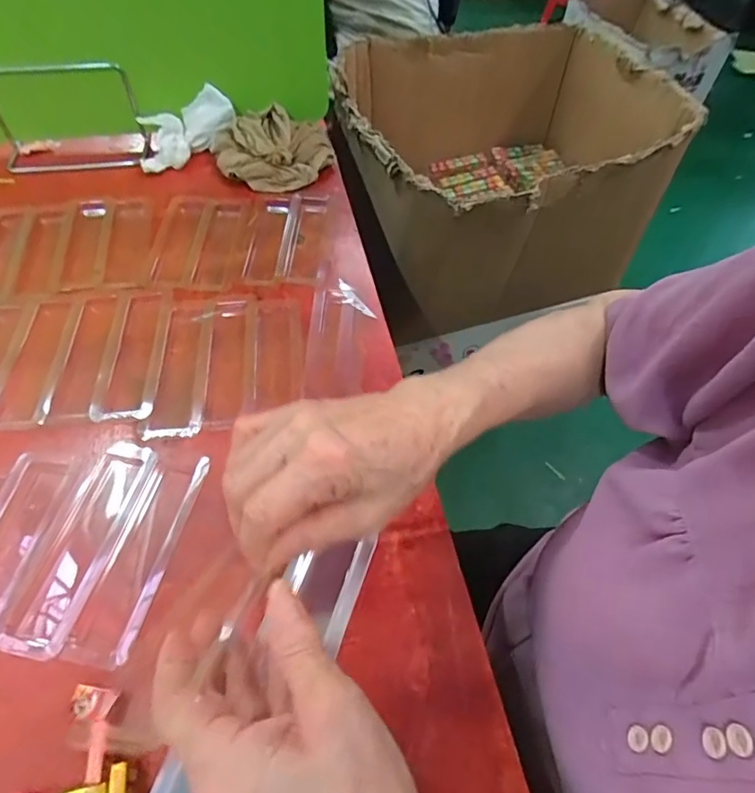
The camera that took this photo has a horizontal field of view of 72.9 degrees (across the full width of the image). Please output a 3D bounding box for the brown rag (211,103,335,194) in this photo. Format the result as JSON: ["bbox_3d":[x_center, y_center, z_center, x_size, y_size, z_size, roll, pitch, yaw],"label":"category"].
[{"bbox_3d":[-0.120,-0.277,0.573,0.133,0.036,0.096,3,56,0],"label":"brown rag"}]

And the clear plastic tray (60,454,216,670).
[{"bbox_3d":[-0.155,0.100,0.339,0.041,0.013,0.139,9,56,4],"label":"clear plastic tray"}]

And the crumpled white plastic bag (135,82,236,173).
[{"bbox_3d":[-0.221,-0.302,0.585,0.121,0.051,0.054,-40,65,-2],"label":"crumpled white plastic bag"}]

